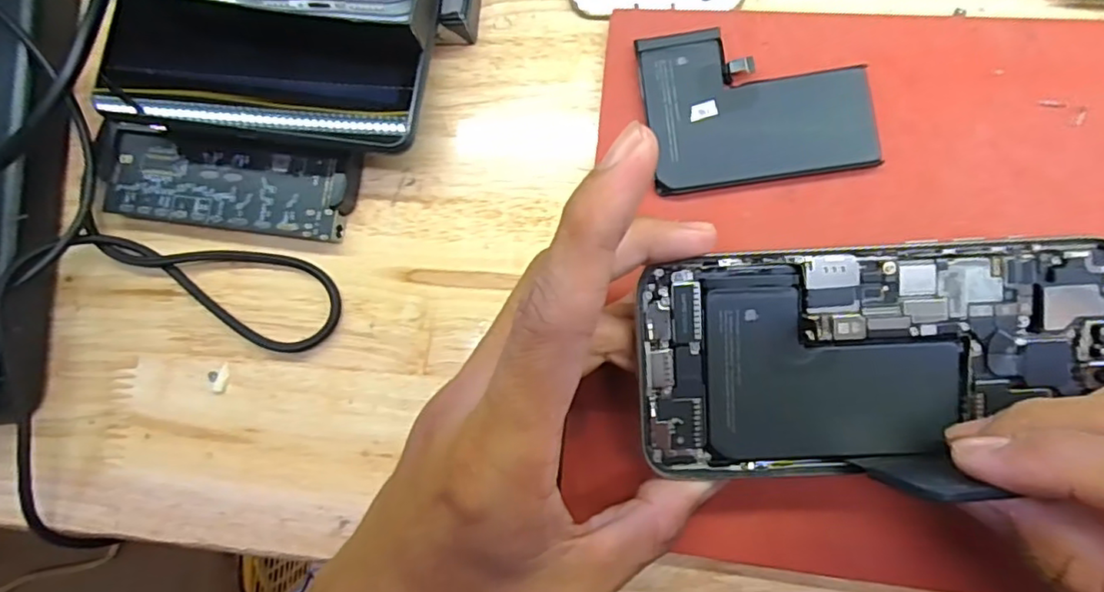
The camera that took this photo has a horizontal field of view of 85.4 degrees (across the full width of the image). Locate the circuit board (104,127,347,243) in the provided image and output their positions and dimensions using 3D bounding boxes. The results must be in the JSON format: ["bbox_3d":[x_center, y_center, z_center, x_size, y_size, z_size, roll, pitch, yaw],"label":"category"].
[{"bbox_3d":[-0.128,-0.043,0.239,0.098,0.011,0.033,8,86,7],"label":"circuit board"}]

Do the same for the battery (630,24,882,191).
[{"bbox_3d":[0.071,-0.069,0.212,0.075,0.005,0.057,-8,84,6],"label":"battery"}]

